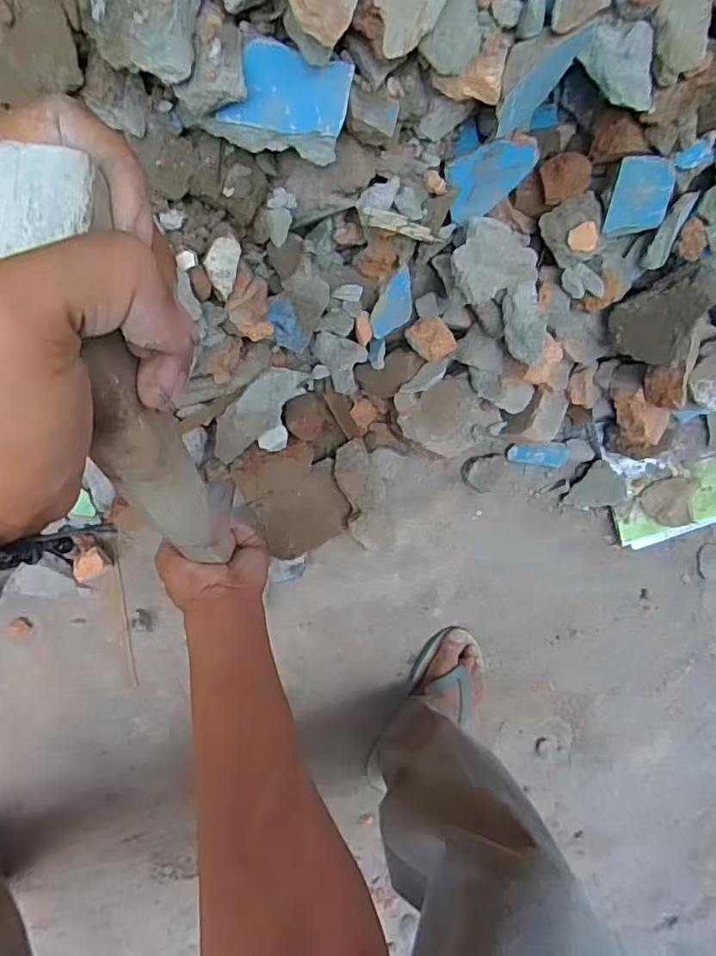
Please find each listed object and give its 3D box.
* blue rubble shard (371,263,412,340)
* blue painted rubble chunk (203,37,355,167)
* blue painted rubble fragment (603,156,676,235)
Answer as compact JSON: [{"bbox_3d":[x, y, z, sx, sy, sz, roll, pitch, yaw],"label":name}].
[{"bbox_3d":[0.048,-0.210,0.696,0.045,0.008,0.088,17,122,-29],"label":"blue rubble shard"},{"bbox_3d":[-0.067,-0.322,0.490,0.110,0.084,0.030,0,56,-18],"label":"blue painted rubble chunk"},{"bbox_3d":[0.295,-0.293,0.595,0.055,0.008,0.074,9,137,9],"label":"blue painted rubble fragment"}]

